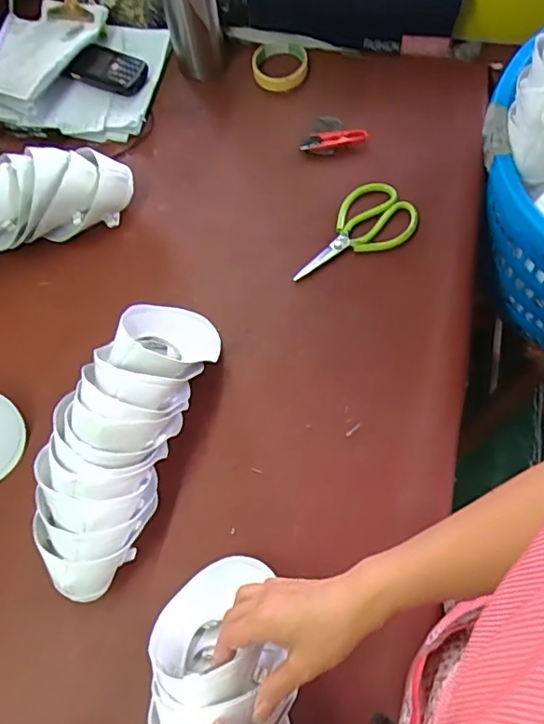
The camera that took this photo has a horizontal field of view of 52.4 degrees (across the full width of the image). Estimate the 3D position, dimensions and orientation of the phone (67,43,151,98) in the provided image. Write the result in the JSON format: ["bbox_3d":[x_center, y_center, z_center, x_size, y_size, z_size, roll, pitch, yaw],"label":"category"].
[{"bbox_3d":[-0.260,-0.468,0.879,0.116,0.025,0.076,22,68,8],"label":"phone"}]

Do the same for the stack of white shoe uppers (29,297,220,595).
[{"bbox_3d":[-0.171,0.072,0.621,0.126,0.106,0.357,16,69,8],"label":"stack of white shoe uppers"}]

